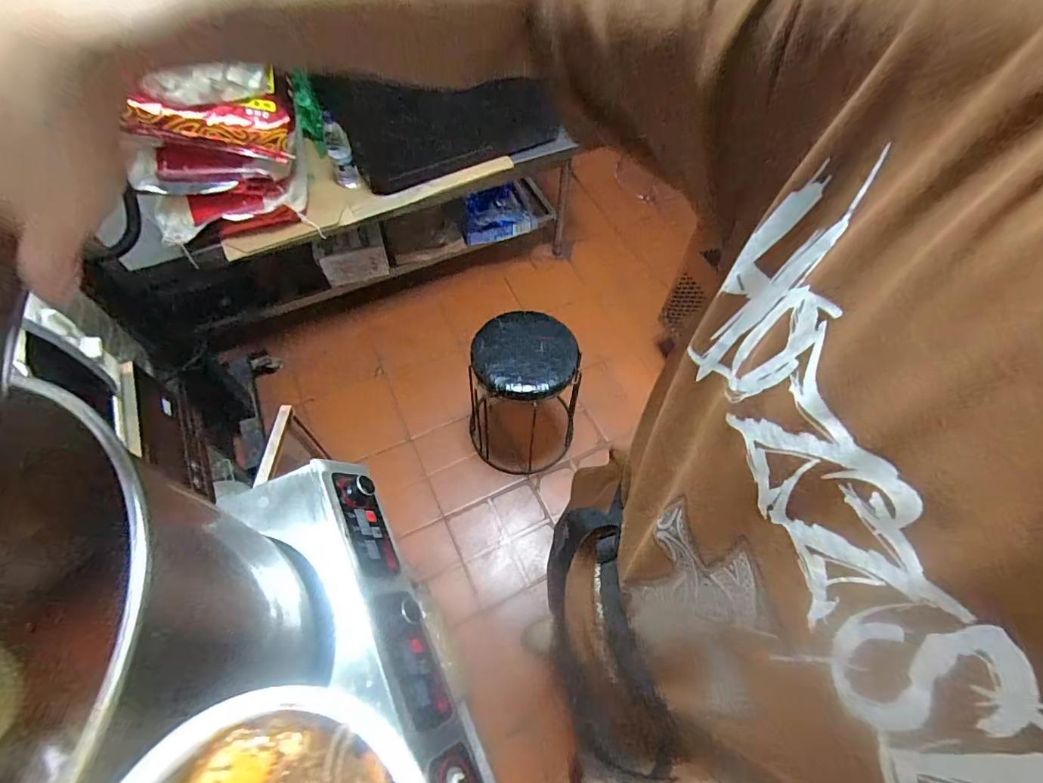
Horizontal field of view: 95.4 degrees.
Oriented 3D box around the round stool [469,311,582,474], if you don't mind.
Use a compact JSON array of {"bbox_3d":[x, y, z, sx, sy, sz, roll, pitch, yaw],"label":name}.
[{"bbox_3d":[0.007,0.020,1.411,0.318,0.446,0.293,0,60,-1],"label":"round stool"}]

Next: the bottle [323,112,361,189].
[{"bbox_3d":[-0.522,-0.693,1.344,0.071,0.202,0.068,-21,62,-13],"label":"bottle"}]

